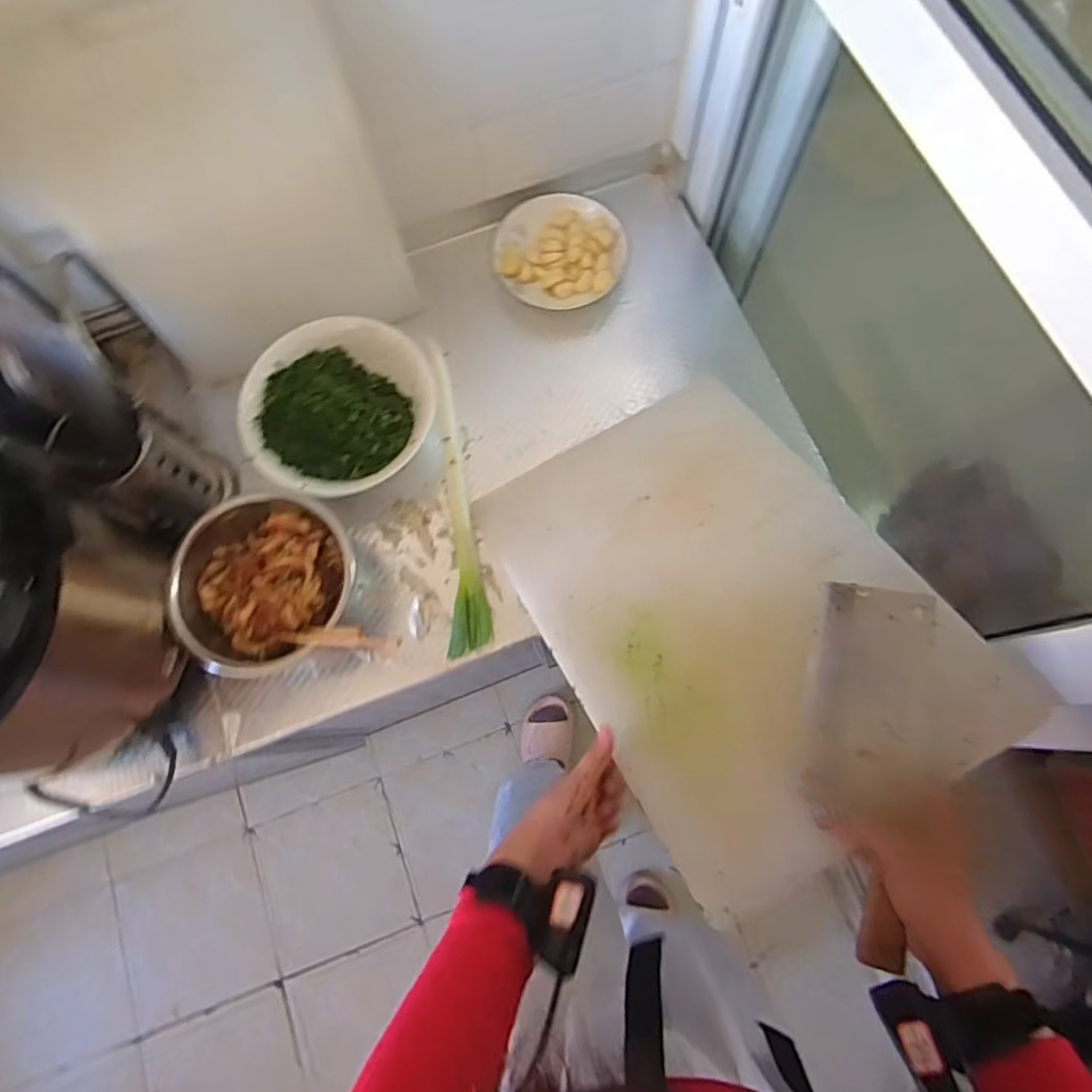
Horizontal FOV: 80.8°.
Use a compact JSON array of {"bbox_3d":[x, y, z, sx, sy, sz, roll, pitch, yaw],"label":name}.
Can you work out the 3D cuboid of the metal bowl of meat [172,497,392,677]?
[{"bbox_3d":[-0.296,0.034,0.708,0.190,0.093,0.191,0,75,2],"label":"metal bowl of meat"}]

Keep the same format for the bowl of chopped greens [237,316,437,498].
[{"bbox_3d":[-0.246,-0.166,0.761,0.212,0.086,0.199,0,75,2],"label":"bowl of chopped greens"}]

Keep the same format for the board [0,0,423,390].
[{"bbox_3d":[-0.336,-0.340,0.640,0.334,0.361,0.028,-15,56,0],"label":"board"}]

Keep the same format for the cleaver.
[{"bbox_3d":[0.278,0.182,0.543,0.107,0.033,0.294,10,73,4],"label":"cleaver"}]

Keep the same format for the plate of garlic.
[{"bbox_3d":[0.019,-0.382,0.831,0.164,0.026,0.144,2,75,2],"label":"plate of garlic"}]

